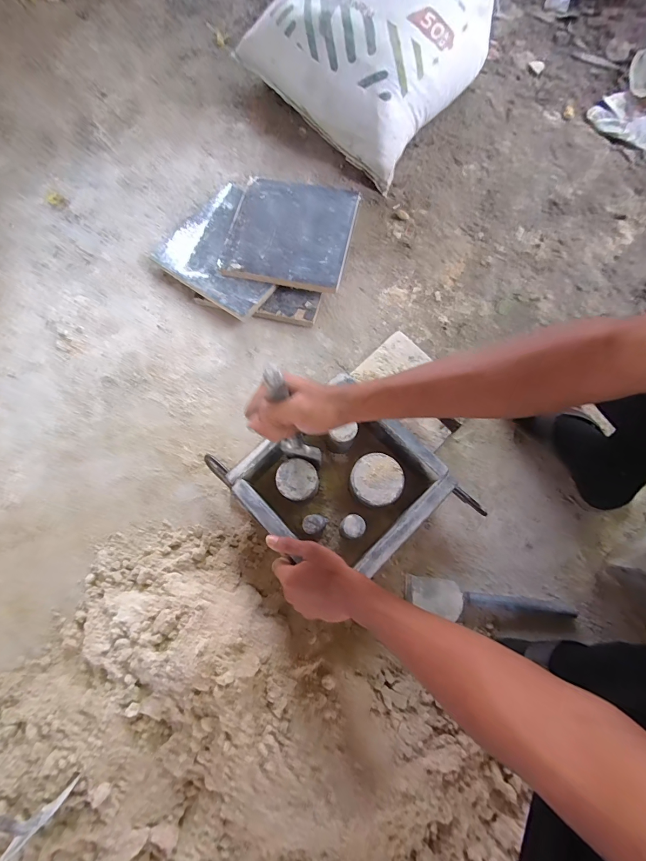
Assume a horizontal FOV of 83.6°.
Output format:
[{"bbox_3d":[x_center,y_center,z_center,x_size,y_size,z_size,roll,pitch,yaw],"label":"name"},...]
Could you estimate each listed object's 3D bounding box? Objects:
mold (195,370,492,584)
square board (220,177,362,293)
[{"bbox_3d":[0.016,0.073,0.561,0.240,0.091,0.264,-42,79,-9],"label":"mold"},{"bbox_3d":[-0.061,-0.403,0.728,0.236,0.014,0.244,12,76,4],"label":"square board"}]

